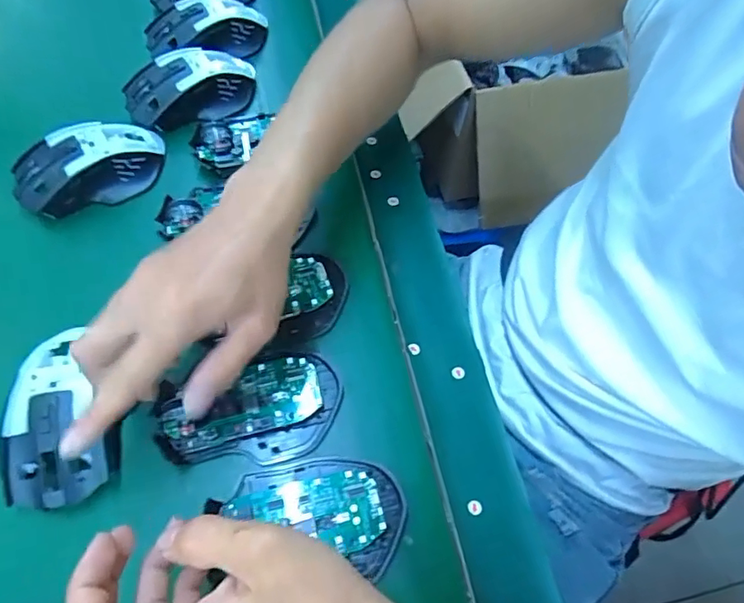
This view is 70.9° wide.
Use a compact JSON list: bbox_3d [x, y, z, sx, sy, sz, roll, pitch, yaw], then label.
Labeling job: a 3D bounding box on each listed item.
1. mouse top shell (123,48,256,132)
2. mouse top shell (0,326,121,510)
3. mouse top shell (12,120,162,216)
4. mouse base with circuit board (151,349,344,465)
[{"bbox_3d":[-0.160,-0.193,0.462,0.111,0.028,0.063,-18,64,-11],"label":"mouse top shell"},{"bbox_3d":[-0.195,0.066,0.320,0.059,0.034,0.112,-17,66,-11],"label":"mouse top shell"},{"bbox_3d":[-0.226,-0.112,0.417,0.112,0.031,0.063,-26,66,-15],"label":"mouse top shell"},{"bbox_3d":[-0.078,0.070,0.336,0.115,0.016,0.067,-12,63,-8],"label":"mouse base with circuit board"}]

